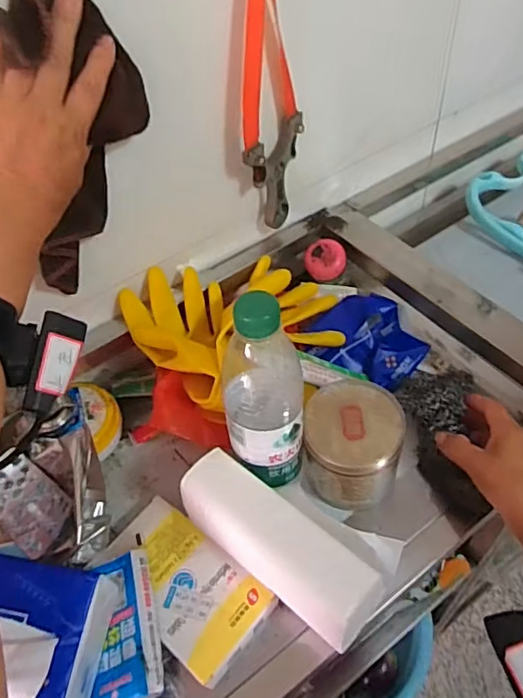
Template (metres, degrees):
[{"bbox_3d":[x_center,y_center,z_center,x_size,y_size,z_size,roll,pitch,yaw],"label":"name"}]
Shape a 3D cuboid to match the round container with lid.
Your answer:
[{"bbox_3d":[0.080,0.087,0.477,0.081,0.080,0.085,-3,51,4],"label":"round container with lid"}]

